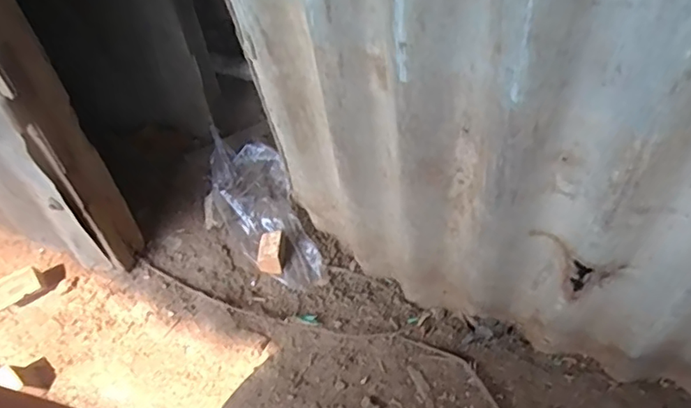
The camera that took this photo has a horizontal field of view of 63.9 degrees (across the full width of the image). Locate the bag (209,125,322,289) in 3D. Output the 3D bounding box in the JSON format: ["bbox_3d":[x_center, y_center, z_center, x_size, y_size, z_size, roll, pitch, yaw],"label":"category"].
[{"bbox_3d":[-0.113,0.007,0.726,0.104,0.044,0.233,-20,58,-8],"label":"bag"}]

